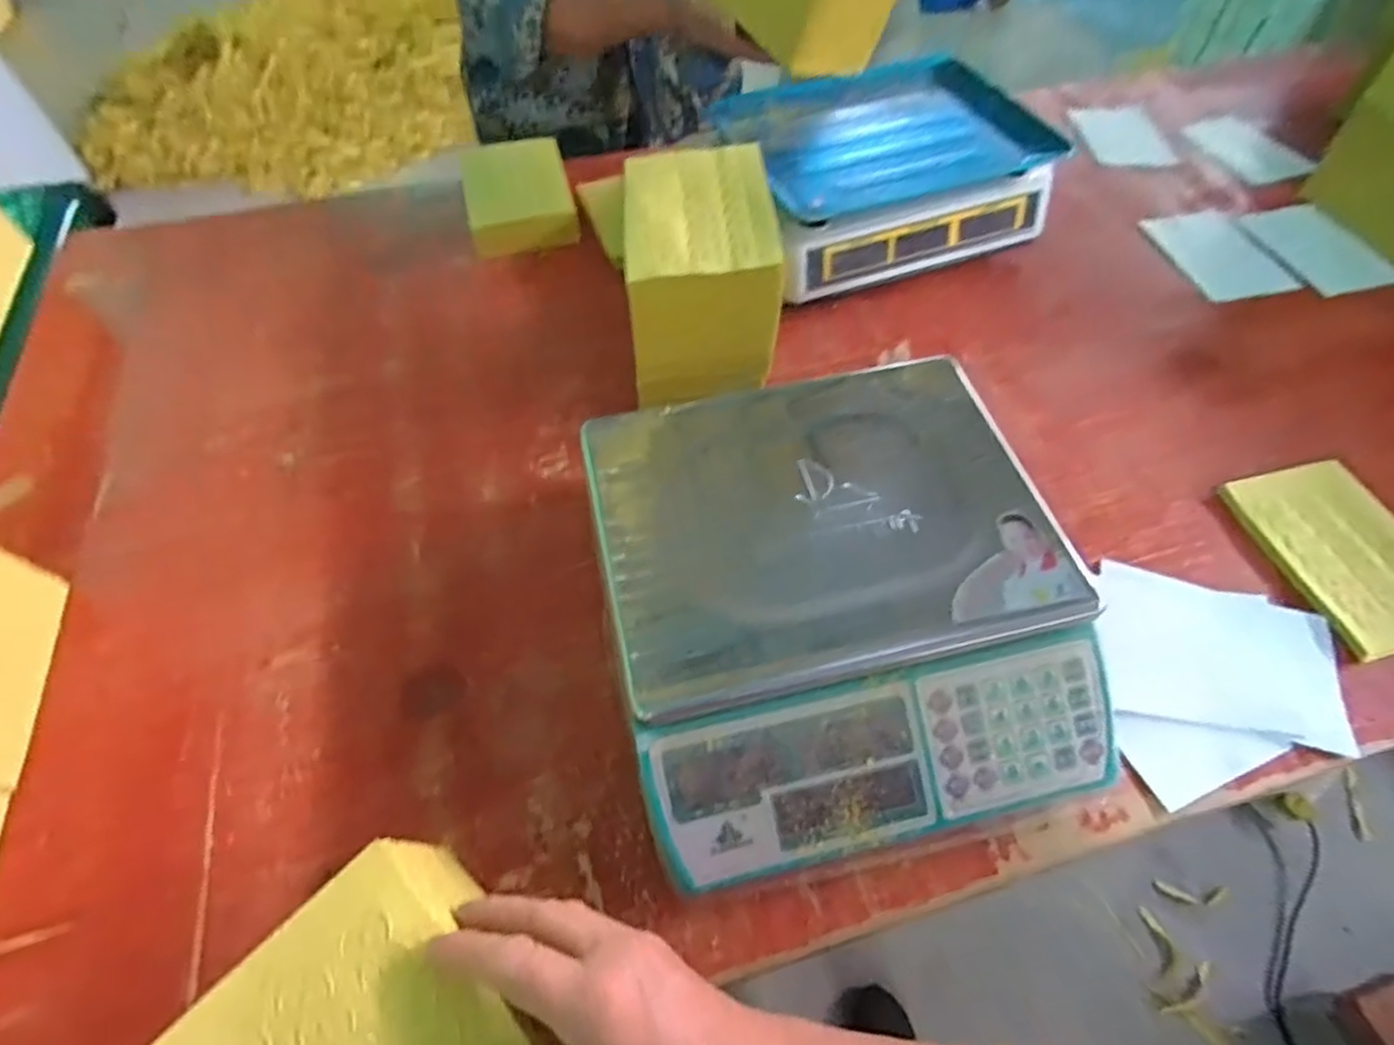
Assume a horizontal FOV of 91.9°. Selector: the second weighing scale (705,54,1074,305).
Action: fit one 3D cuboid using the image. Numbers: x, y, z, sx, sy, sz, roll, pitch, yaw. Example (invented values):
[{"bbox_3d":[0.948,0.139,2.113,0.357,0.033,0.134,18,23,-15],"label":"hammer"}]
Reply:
[{"bbox_3d":[0.197,-0.379,0.751,0.326,0.119,0.246,-17,60,-11],"label":"second weighing scale"}]

